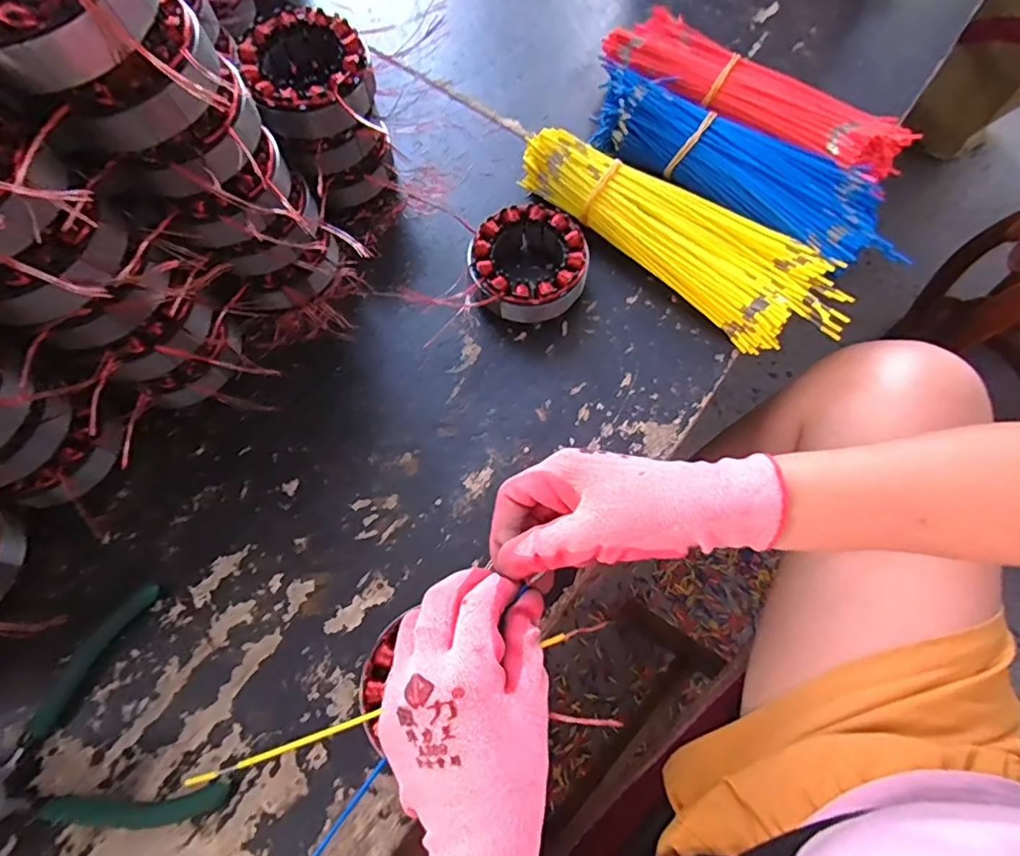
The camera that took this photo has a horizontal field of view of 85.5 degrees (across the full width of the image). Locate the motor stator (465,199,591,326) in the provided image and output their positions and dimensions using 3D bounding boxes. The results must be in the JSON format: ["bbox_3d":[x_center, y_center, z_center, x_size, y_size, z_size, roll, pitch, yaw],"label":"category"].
[{"bbox_3d":[0.013,-0.125,0.426,0.086,0.039,0.085,1,69,-1],"label":"motor stator"}]

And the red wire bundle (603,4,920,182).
[{"bbox_3d":[0.211,-0.286,0.485,0.267,0.045,0.081,34,72,11],"label":"red wire bundle"}]

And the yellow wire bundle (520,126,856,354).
[{"bbox_3d":[0.132,-0.151,0.433,0.266,0.043,0.082,36,72,11],"label":"yellow wire bundle"}]

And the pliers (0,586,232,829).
[{"bbox_3d":[-0.249,0.185,0.317,0.130,0.008,0.134,-29,72,-12],"label":"pliers"}]

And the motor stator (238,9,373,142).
[{"bbox_3d":[-0.139,-0.245,0.386,0.083,0.034,0.091,1,69,-1],"label":"motor stator"}]

